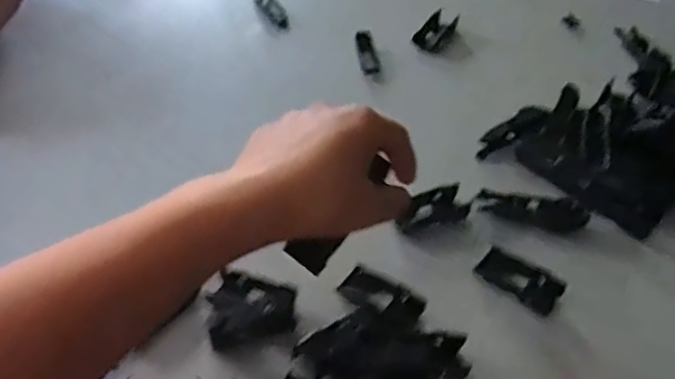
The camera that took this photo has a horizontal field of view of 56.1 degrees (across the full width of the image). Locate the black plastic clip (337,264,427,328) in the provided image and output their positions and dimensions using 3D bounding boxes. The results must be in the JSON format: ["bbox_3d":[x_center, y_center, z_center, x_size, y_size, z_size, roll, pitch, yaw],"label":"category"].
[{"bbox_3d":[0.027,0.066,0.390,0.051,0.009,0.025,30,53,25],"label":"black plastic clip"}]

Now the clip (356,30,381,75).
[{"bbox_3d":[0.028,-0.123,0.567,0.015,0.004,0.051,-7,61,-7],"label":"clip"}]

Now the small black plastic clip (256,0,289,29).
[{"bbox_3d":[-0.064,-0.178,0.624,0.018,0.011,0.057,-19,50,-18],"label":"small black plastic clip"}]

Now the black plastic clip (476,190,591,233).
[{"bbox_3d":[0.136,0.013,0.440,0.072,0.011,0.021,12,48,11],"label":"black plastic clip"}]

